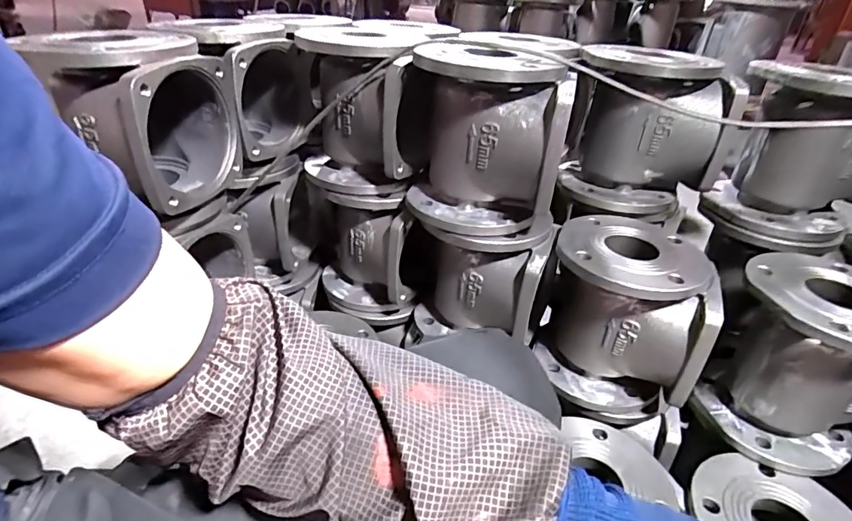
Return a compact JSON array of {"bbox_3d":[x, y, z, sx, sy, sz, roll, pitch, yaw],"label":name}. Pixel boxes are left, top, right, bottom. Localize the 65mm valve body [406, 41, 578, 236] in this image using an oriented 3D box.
[{"bbox_3d":[0.078,-0.152,0.597,0.187,0.197,0.156,6,32,5],"label":"65mm valve body"}]

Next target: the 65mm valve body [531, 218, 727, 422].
[{"bbox_3d":[0.247,0.073,0.626,0.174,0.198,0.166,9,32,9],"label":"65mm valve body"}]

